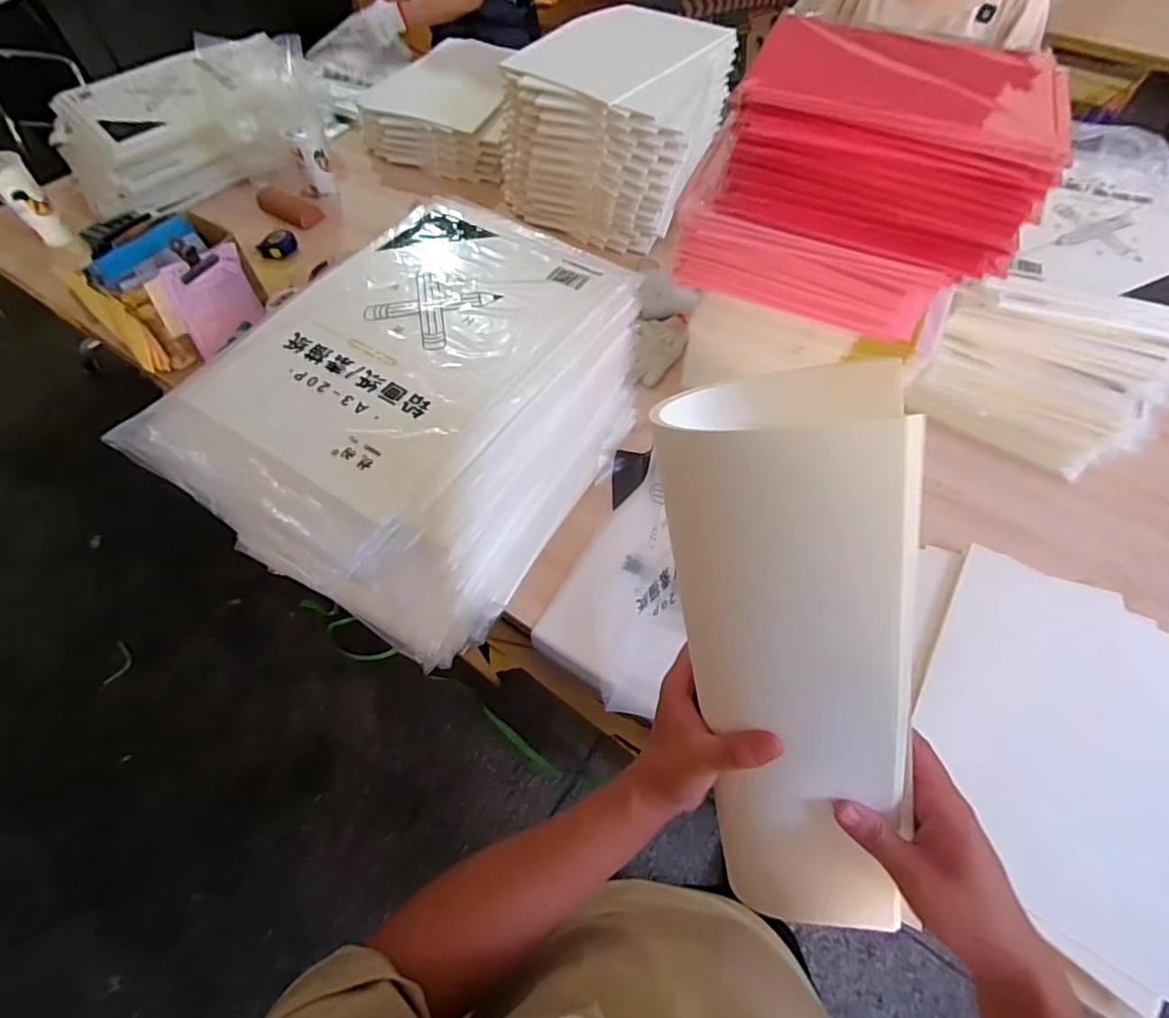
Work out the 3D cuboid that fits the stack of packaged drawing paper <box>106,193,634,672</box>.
[{"bbox_3d":[-0.190,-0.108,0.729,0.337,0.289,0.506,28,63,16],"label":"stack of packaged drawing paper"}]

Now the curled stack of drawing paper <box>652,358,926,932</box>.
[{"bbox_3d":[0.135,0.115,0.343,0.118,0.407,0.099,-13,21,-7],"label":"curled stack of drawing paper"}]

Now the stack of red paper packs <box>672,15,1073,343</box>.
[{"bbox_3d":[0.316,-0.384,0.657,0.346,0.240,0.208,21,61,13],"label":"stack of red paper packs"}]

